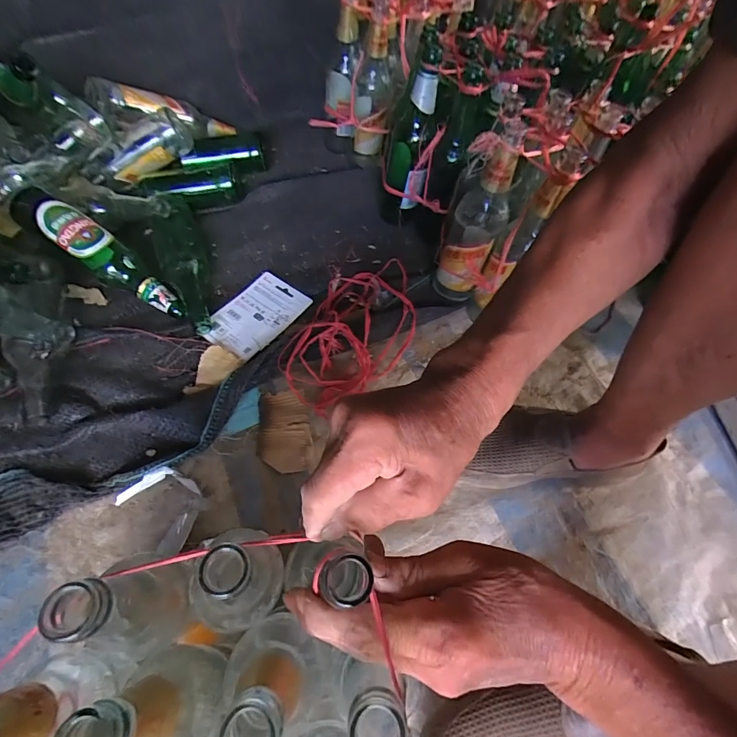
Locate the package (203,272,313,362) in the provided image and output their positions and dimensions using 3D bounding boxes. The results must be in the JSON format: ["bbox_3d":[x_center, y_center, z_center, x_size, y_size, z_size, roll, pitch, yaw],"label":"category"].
[{"bbox_3d":[-0.173,-0.086,0.597,0.107,0.012,0.150,32,64,15],"label":"package"}]

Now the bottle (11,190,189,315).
[{"bbox_3d":[-0.391,-0.163,0.576,0.260,0.061,0.058,37,63,-7],"label":"bottle"}]

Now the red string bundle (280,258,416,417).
[{"bbox_3d":[-0.012,-0.065,0.567,0.156,0.049,0.289,19,61,8],"label":"red string bundle"}]

